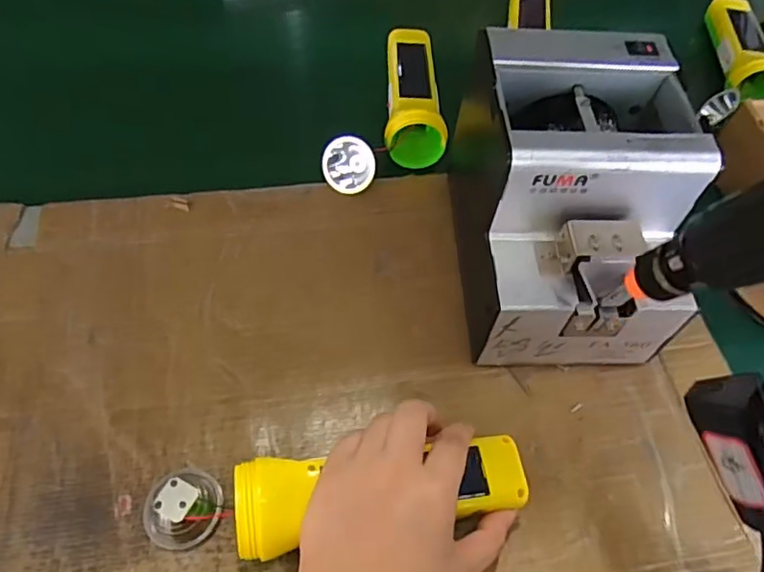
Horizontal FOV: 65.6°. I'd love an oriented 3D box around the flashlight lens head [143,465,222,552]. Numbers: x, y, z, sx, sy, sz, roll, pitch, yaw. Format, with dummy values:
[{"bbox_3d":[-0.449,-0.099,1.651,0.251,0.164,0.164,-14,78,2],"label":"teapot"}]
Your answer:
[{"bbox_3d":[-0.115,0.123,0.336,0.042,0.026,0.042,2,57,-3],"label":"flashlight lens head"}]

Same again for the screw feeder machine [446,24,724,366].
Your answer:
[{"bbox_3d":[0.126,-0.052,0.400,0.118,0.144,0.172,-1,57,-5],"label":"screw feeder machine"}]

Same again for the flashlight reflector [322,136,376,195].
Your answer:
[{"bbox_3d":[-0.027,-0.100,0.490,0.042,0.030,0.039,3,57,-2],"label":"flashlight reflector"}]

